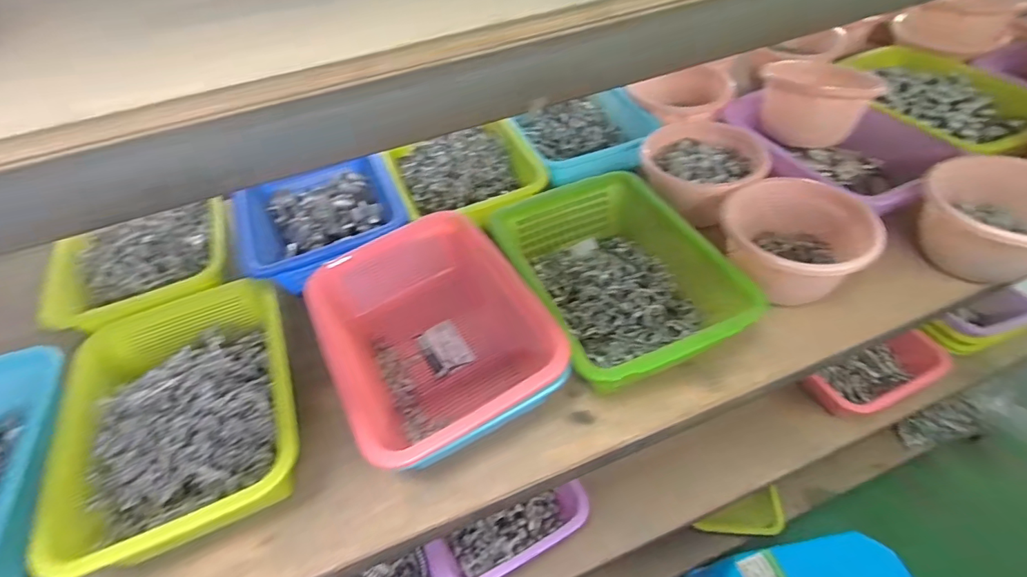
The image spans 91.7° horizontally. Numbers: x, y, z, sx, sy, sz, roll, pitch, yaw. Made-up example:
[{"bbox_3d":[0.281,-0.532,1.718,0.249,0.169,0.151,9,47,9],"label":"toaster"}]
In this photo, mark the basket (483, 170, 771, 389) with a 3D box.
[{"bbox_3d":[0.108,-0.010,0.553,0.193,0.072,0.268,-20,48,-11],"label":"basket"}]

